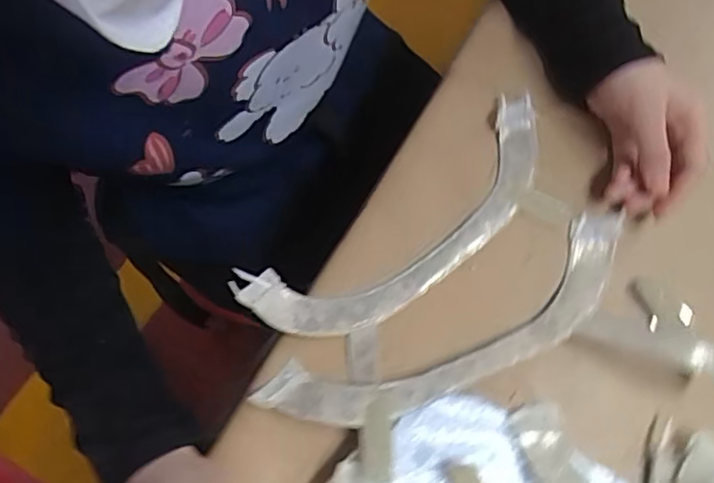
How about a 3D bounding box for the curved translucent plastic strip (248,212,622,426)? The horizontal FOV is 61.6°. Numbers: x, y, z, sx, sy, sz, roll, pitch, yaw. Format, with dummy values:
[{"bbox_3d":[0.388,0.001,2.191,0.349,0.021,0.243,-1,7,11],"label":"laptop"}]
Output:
[{"bbox_3d":[0.067,0.057,0.378,0.259,0.024,0.065,-24,72,-13],"label":"curved translucent plastic strip"}]

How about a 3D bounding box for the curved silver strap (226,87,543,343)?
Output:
[{"bbox_3d":[0.041,-0.011,0.408,0.247,0.013,0.077,-35,75,-14],"label":"curved silver strap"}]

